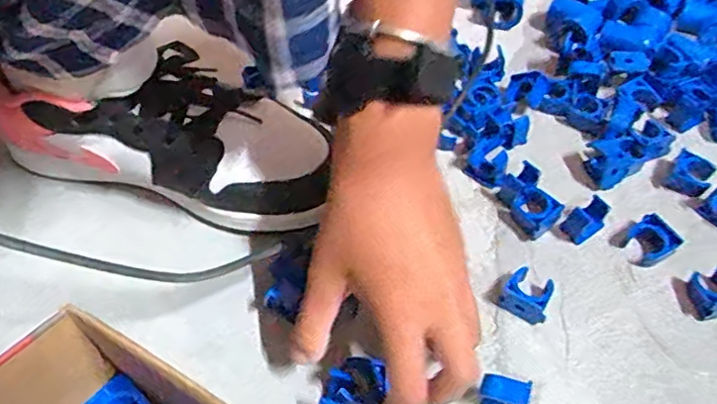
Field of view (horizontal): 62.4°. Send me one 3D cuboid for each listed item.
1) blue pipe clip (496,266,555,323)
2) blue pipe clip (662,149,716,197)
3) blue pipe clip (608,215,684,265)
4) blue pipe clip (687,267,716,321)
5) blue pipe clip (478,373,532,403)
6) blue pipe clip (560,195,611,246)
[{"bbox_3d":[0.103,0.056,0.361,0.029,0.015,0.029,28,60,17],"label":"blue pipe clip"},{"bbox_3d":[0.231,-0.019,0.412,0.026,0.014,0.027,29,60,18],"label":"blue pipe clip"},{"bbox_3d":[0.185,0.025,0.381,0.029,0.019,0.029,-22,59,-15],"label":"blue pipe clip"},{"bbox_3d":[0.217,0.055,0.361,0.027,0.016,0.029,-9,60,-4],"label":"blue pipe clip"},{"bbox_3d":[0.078,0.106,0.321,0.025,0.027,0.016,13,57,8],"label":"blue pipe clip"},{"bbox_3d":[0.150,0.012,0.390,0.029,0.018,0.019,-32,62,-20],"label":"blue pipe clip"}]

